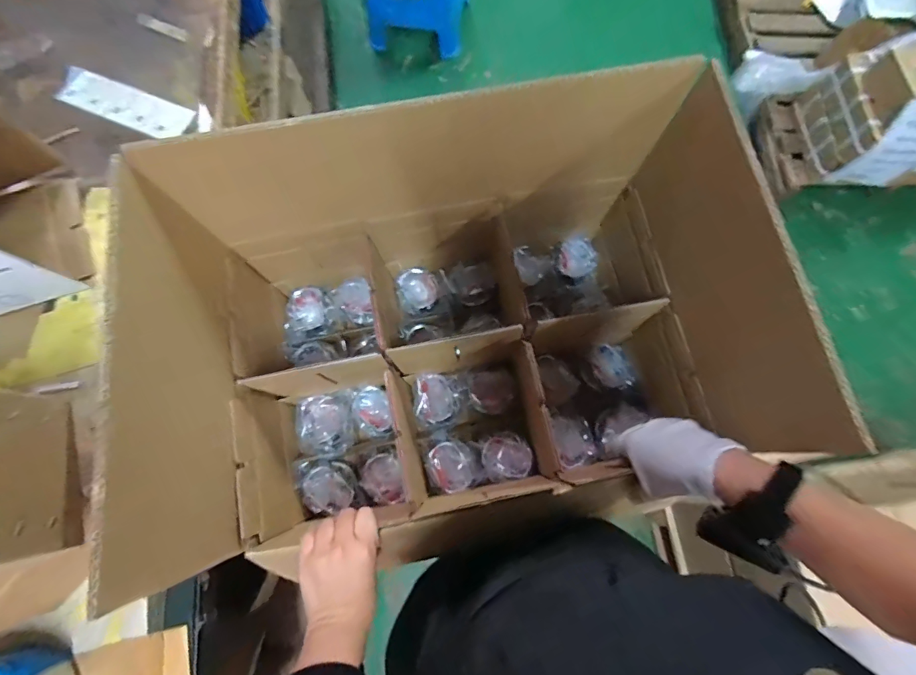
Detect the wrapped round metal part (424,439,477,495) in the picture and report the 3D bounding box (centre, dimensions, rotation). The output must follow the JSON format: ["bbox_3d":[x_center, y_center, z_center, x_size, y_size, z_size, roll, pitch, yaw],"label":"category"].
[{"bbox_3d":[-0.010,0.187,0.615,0.071,0.020,0.070,-25,76,-7],"label":"wrapped round metal part"}]

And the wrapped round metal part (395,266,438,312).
[{"bbox_3d":[-0.066,-0.077,0.690,0.064,0.030,0.069,-22,75,-7],"label":"wrapped round metal part"}]

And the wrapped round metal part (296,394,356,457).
[{"bbox_3d":[-0.196,0.129,0.623,0.076,0.031,0.086,-8,74,-3],"label":"wrapped round metal part"}]

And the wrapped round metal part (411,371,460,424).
[{"bbox_3d":[-0.032,0.093,0.640,0.066,0.031,0.072,0,74,0],"label":"wrapped round metal part"}]

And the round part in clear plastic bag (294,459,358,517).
[{"bbox_3d":[-0.187,0.213,0.611,0.073,0.030,0.075,0,74,0],"label":"round part in clear plastic bag"}]

